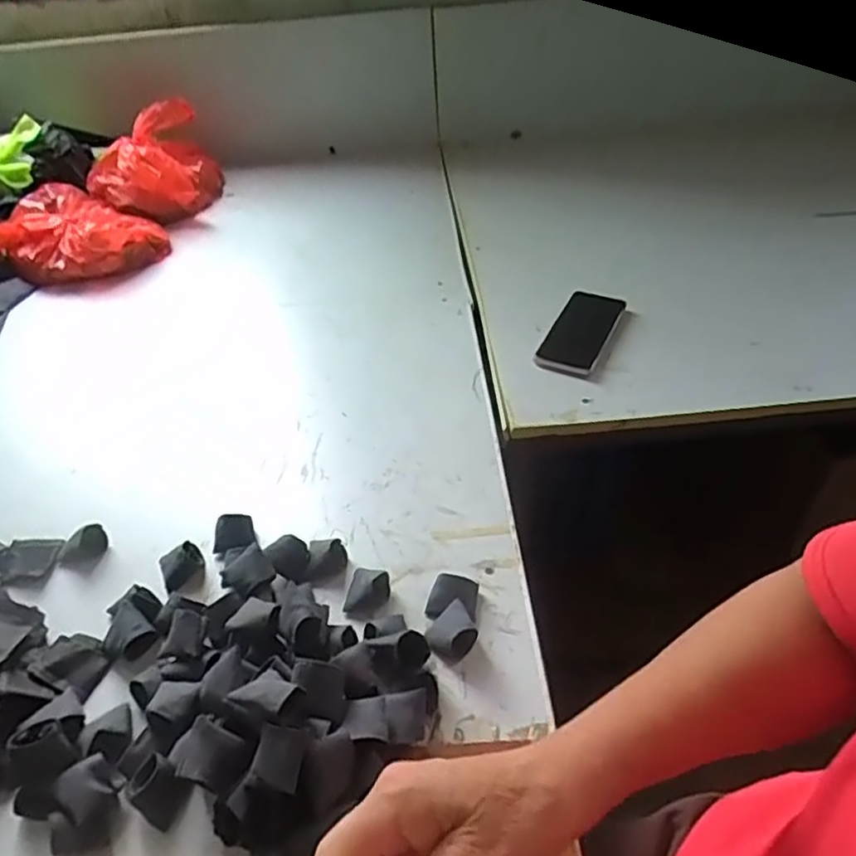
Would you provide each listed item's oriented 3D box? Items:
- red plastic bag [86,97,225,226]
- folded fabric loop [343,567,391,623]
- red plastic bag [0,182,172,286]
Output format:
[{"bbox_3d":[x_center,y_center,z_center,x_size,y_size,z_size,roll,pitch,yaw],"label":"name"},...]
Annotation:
[{"bbox_3d":[-0.469,-0.451,1.095,0.183,0.133,0.189,1,45,6],"label":"red plastic bag"},{"bbox_3d":[-0.052,0.140,0.557,0.039,0.025,0.050,5,45,10],"label":"folded fabric loop"},{"bbox_3d":[-0.545,-0.299,0.999,0.226,0.079,0.179,17,48,21],"label":"red plastic bag"}]

